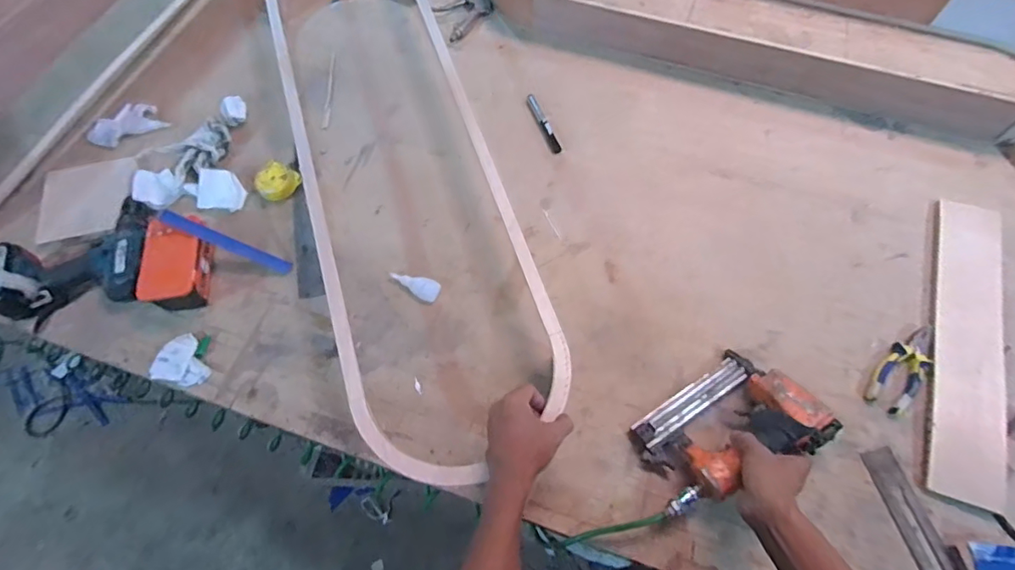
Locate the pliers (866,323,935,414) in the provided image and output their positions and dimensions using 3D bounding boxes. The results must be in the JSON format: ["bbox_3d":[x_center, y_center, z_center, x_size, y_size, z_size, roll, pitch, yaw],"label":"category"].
[{"bbox_3d":[0.595,0.124,0.786,0.058,0.020,0.156,37,68,17],"label":"pliers"}]

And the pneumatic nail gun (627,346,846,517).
[{"bbox_3d":[0.295,0.188,0.709,0.232,0.072,0.145,-24,68,-11],"label":"pneumatic nail gun"}]

